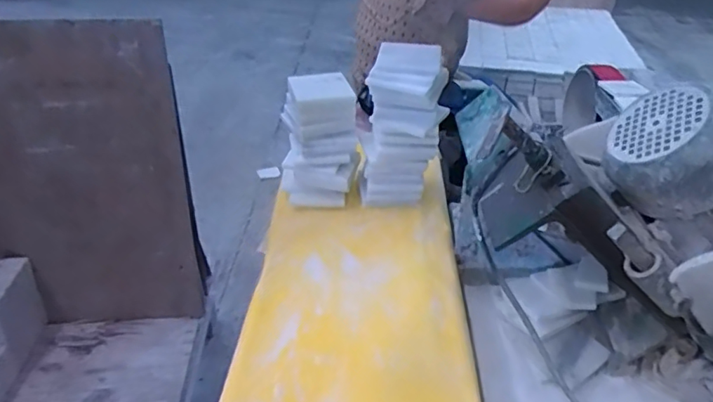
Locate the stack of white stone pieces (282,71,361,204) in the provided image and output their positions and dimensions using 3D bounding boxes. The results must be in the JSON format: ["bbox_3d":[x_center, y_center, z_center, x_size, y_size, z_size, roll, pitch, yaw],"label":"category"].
[{"bbox_3d":[-0.066,-0.112,0.984,0.138,0.213,0.123,0,34,-2],"label":"stack of white stone pieces"}]

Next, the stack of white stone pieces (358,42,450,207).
[{"bbox_3d":[0.079,-0.115,0.939,0.141,0.278,0.115,6,34,7],"label":"stack of white stone pieces"}]

